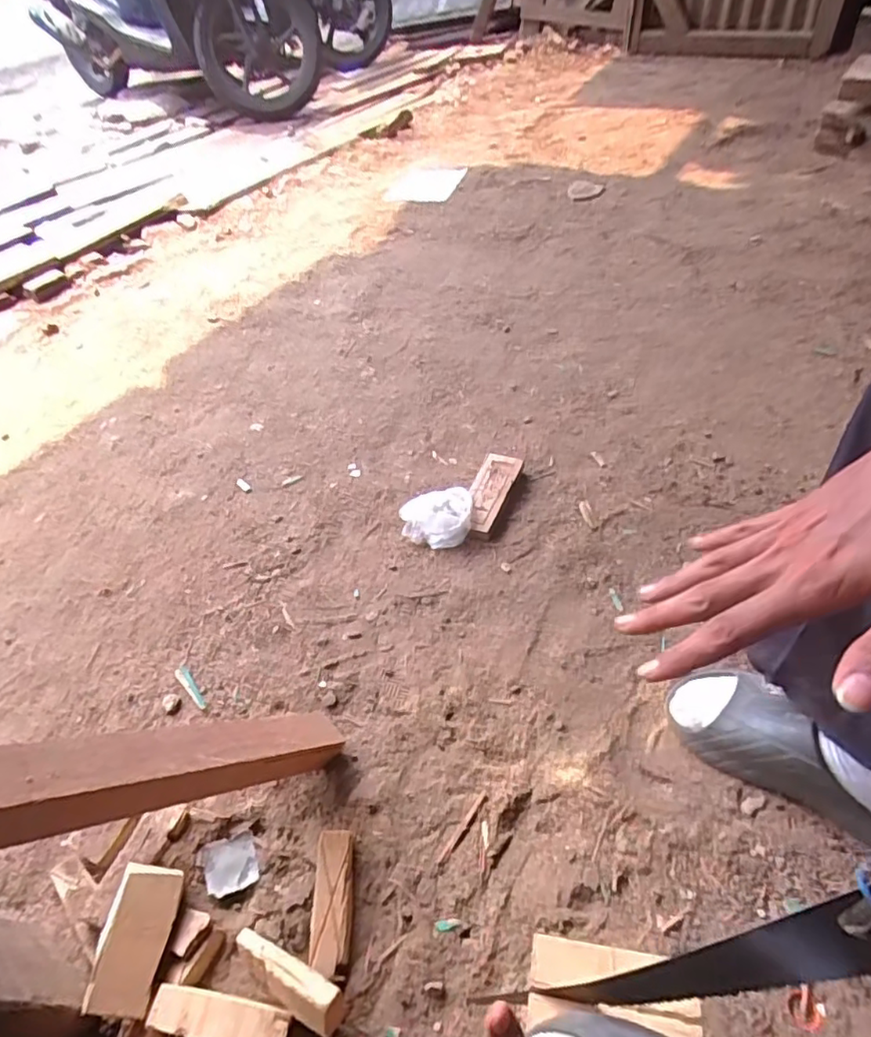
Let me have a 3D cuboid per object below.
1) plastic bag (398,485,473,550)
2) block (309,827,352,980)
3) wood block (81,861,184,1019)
[{"bbox_3d":[0.001,-0.002,0.930,0.113,0.042,0.098,-4,51,3],"label":"plastic bag"},{"bbox_3d":[-0.107,0.397,0.615,0.039,0.026,0.127,-6,51,4],"label":"block"},{"bbox_3d":[-0.292,0.406,0.578,0.061,0.021,0.121,25,45,-19],"label":"wood block"}]

